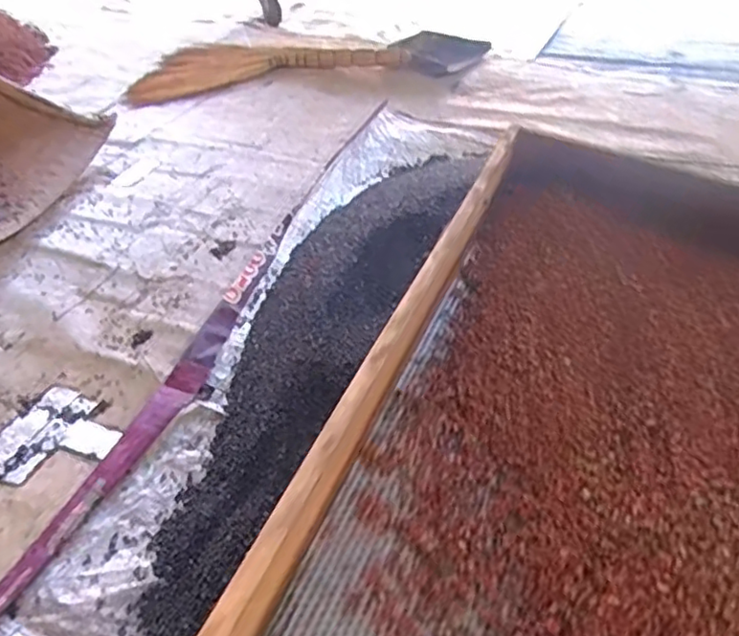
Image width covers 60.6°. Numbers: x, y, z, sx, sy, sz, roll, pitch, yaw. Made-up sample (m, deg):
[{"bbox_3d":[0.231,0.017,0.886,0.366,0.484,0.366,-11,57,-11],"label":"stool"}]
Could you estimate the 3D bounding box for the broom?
[{"bbox_3d":[-0.163,-0.752,1.831,1.018,0.046,0.351,-6,43,-4],"label":"broom"}]

